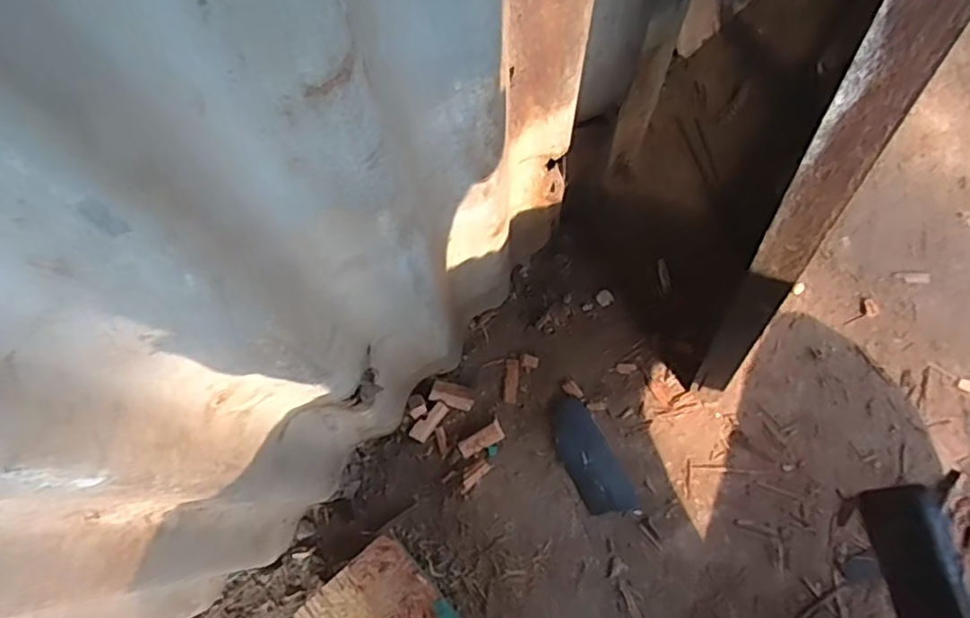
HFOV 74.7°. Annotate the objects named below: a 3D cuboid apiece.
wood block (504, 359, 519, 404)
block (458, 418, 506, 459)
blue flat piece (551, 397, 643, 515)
[{"bbox_3d":[0.025,0.068,0.600,0.012,0.004,0.042,3,70,0],"label":"wood block"},{"bbox_3d":[-0.003,0.121,0.586,0.043,0.010,0.018,-30,73,-12],"label":"block"},{"bbox_3d":[0.096,0.137,0.582,0.046,0.010,0.111,-26,72,-10],"label":"blue flat piece"}]

